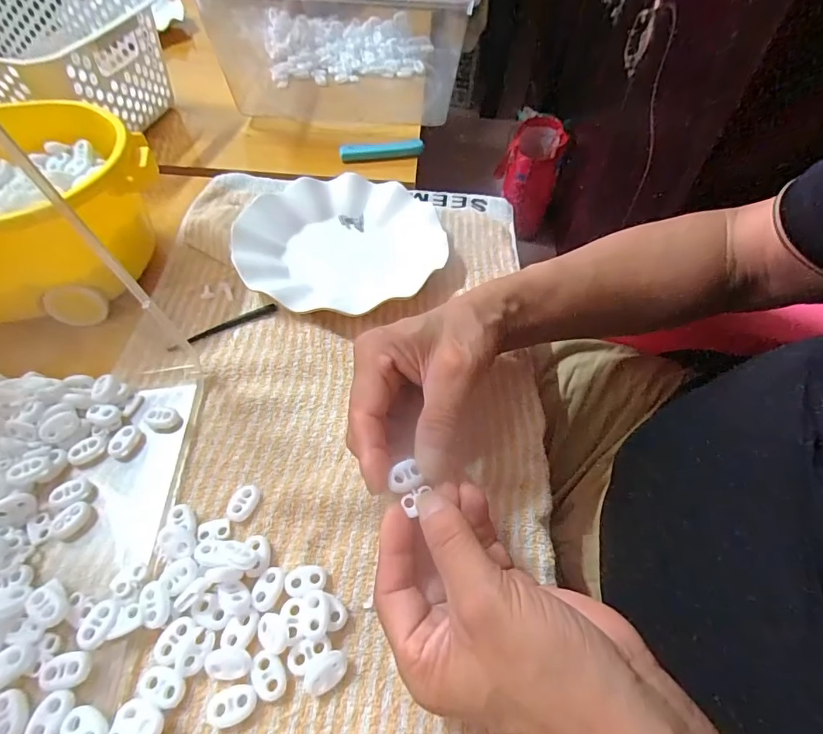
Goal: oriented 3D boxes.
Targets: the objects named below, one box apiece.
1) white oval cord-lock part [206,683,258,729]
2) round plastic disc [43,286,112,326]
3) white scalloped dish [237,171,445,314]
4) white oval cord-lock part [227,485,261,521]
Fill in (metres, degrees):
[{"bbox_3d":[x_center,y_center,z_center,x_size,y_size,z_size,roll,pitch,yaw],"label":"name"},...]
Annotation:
[{"bbox_3d":[-0.086,0.164,0.224,0.023,0.006,0.016,-8,54,-10],"label":"white oval cord-lock part"},{"bbox_3d":[-0.256,-0.047,0.355,0.040,0.036,0.004,-16,55,-16],"label":"round plastic disc"},{"bbox_3d":[-0.064,-0.116,0.424,0.178,0.025,0.162,2,52,-3],"label":"white scalloped dish"},{"bbox_3d":[-0.103,0.083,0.283,0.015,0.007,0.022,21,54,11],"label":"white oval cord-lock part"}]

